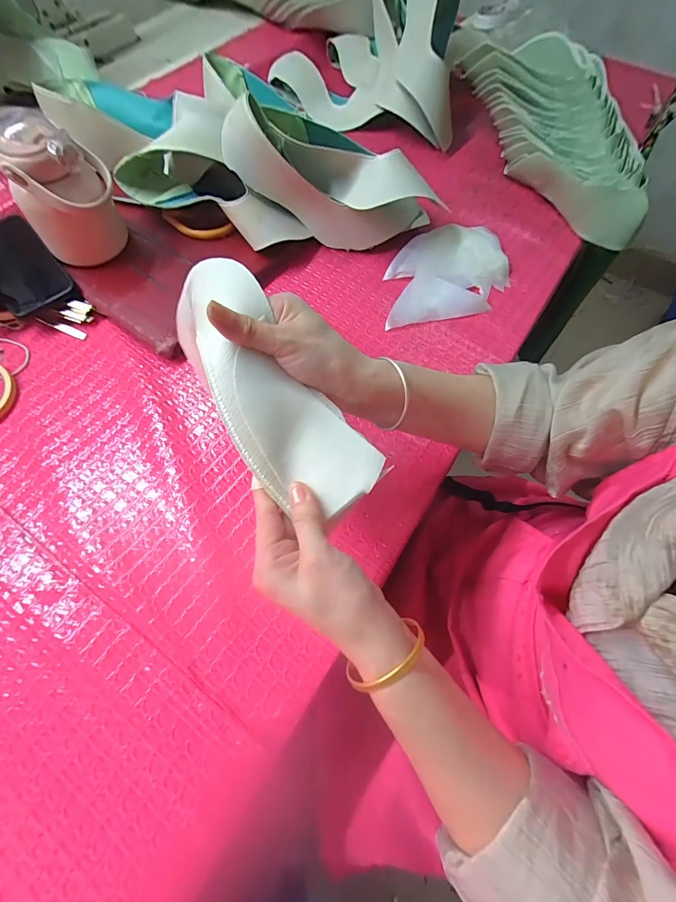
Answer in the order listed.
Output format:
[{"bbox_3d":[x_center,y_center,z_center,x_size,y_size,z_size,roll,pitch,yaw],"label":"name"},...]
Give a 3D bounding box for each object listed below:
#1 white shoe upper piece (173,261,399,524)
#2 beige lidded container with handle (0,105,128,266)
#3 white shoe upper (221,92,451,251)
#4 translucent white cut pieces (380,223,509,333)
[{"bbox_3d":[-0.049,-0.040,0.241,0.074,0.018,0.190,-37,92,-16],"label":"white shoe upper piece"},{"bbox_3d":[-0.303,-0.288,0.408,0.095,0.131,0.082,1,66,-1],"label":"beige lidded container with handle"},{"bbox_3d":[-0.005,-0.335,0.456,0.275,0.113,0.082,10,63,-17],"label":"white shoe upper"},{"bbox_3d":[0.142,-0.243,0.482,0.183,0.014,0.150,-11,72,-7],"label":"translucent white cut pieces"}]

